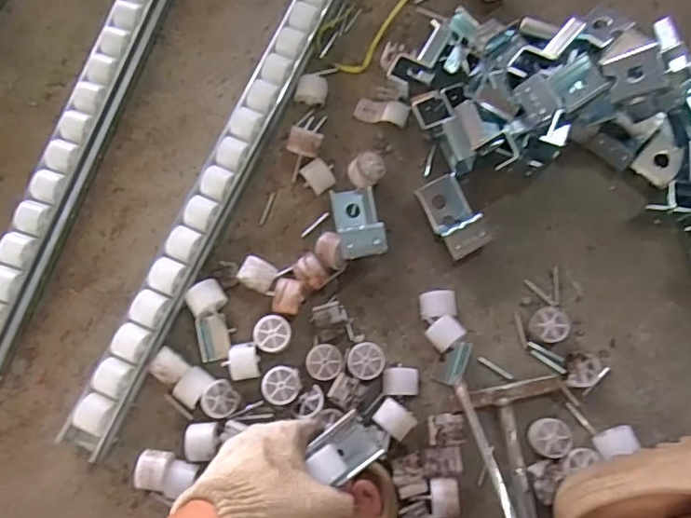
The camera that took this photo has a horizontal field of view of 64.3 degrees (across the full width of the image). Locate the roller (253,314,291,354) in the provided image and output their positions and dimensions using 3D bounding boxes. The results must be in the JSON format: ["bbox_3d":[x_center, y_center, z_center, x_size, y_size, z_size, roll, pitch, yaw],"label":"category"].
[{"bbox_3d":[-0.072,0.076,0.549,0.036,0.021,0.036,0,76,1],"label":"roller"}]

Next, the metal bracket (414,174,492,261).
[{"bbox_3d":[0.110,-0.044,0.569,0.045,0.035,0.085,-27,76,-5],"label":"metal bracket"}]

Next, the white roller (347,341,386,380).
[{"bbox_3d":[0.020,0.101,0.541,0.034,0.024,0.035,9,76,4],"label":"white roller"}]

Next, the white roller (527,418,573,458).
[{"bbox_3d":[0.191,0.168,0.517,0.036,0.023,0.034,0,76,1],"label":"white roller"}]

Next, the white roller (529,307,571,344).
[{"bbox_3d":[0.199,0.066,0.542,0.033,0.027,0.033,0,76,1],"label":"white roller"}]

